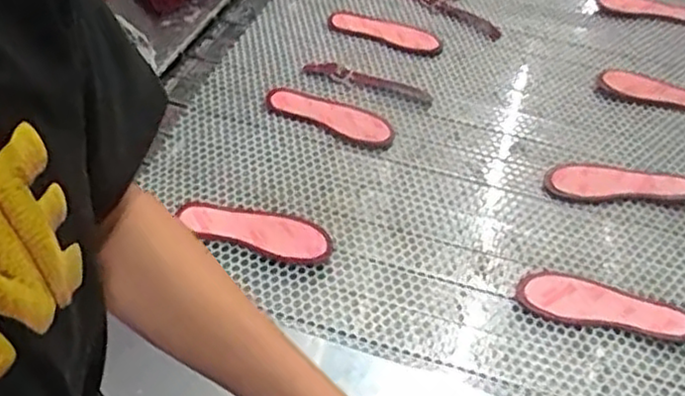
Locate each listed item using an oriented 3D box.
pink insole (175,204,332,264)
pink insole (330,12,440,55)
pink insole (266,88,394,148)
[{"bbox_3d":[-0.126,0.046,1.012,0.225,0.011,0.075,14,48,16],"label":"pink insole"},{"bbox_3d":[0.079,-0.319,1.349,0.212,0.020,0.056,20,46,17],"label":"pink insole"},{"bbox_3d":[-0.018,-0.137,1.172,0.217,0.027,0.065,21,47,18],"label":"pink insole"}]

